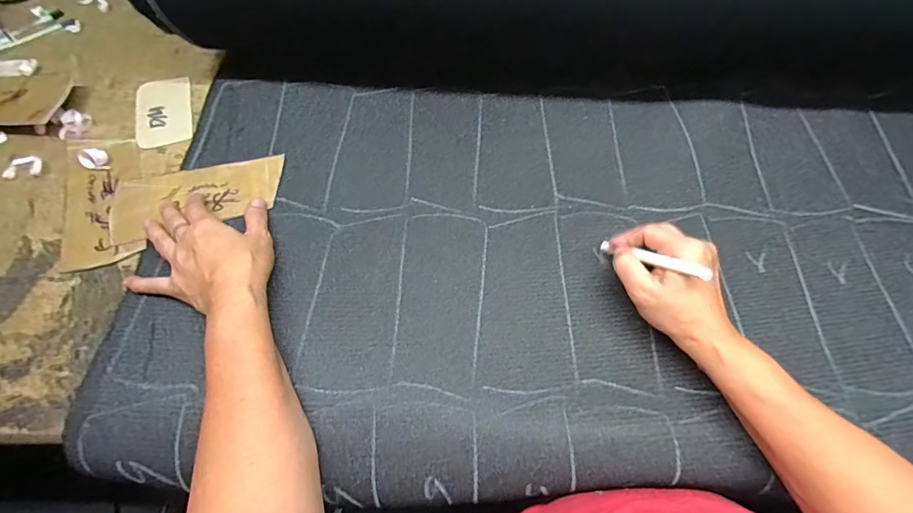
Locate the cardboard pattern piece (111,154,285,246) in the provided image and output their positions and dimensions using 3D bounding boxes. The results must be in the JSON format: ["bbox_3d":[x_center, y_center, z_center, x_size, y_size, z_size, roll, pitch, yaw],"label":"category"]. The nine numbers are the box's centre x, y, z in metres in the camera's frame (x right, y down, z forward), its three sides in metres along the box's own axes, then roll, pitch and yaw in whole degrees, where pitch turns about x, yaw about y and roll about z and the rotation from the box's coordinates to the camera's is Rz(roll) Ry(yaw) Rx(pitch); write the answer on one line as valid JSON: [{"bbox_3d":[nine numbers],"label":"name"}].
[{"bbox_3d":[-0.253,-0.061,0.419,0.159,0.009,0.070,-14,67,-8],"label":"cardboard pattern piece"}]

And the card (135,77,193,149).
[{"bbox_3d":[-0.325,-0.161,0.474,0.058,0.004,0.105,-16,63,-9],"label":"card"}]

